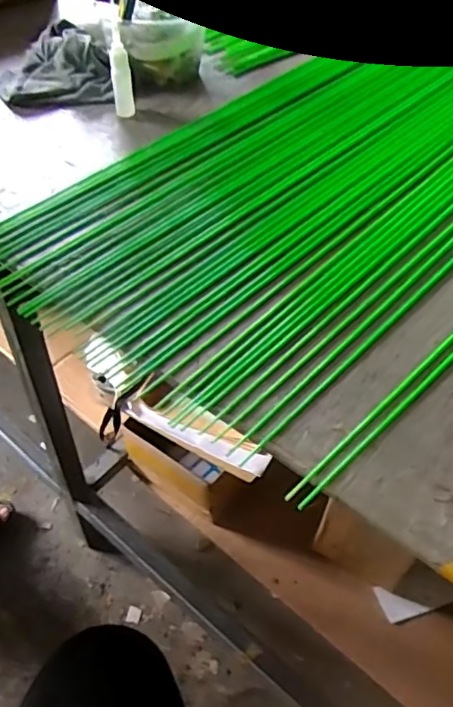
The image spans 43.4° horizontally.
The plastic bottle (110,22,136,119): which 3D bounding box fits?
[{"bbox_3d":[-0.128,-0.339,0.693,0.023,0.105,0.017,-8,47,-8],"label":"plastic bottle"}]

